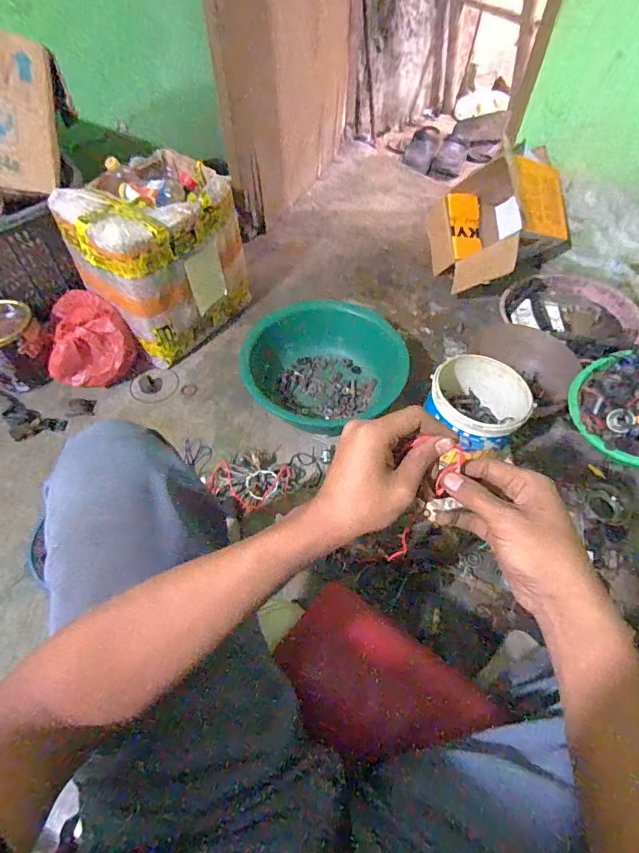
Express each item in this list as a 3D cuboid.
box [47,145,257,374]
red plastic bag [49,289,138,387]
[{"bbox_3d":[-0.373,-0.398,1.079,0.258,0.358,0.358,32,61,20],"label":"box"},{"bbox_3d":[-0.556,-0.202,1.047,0.189,0.177,0.185,-34,62,-22],"label":"red plastic bag"}]

